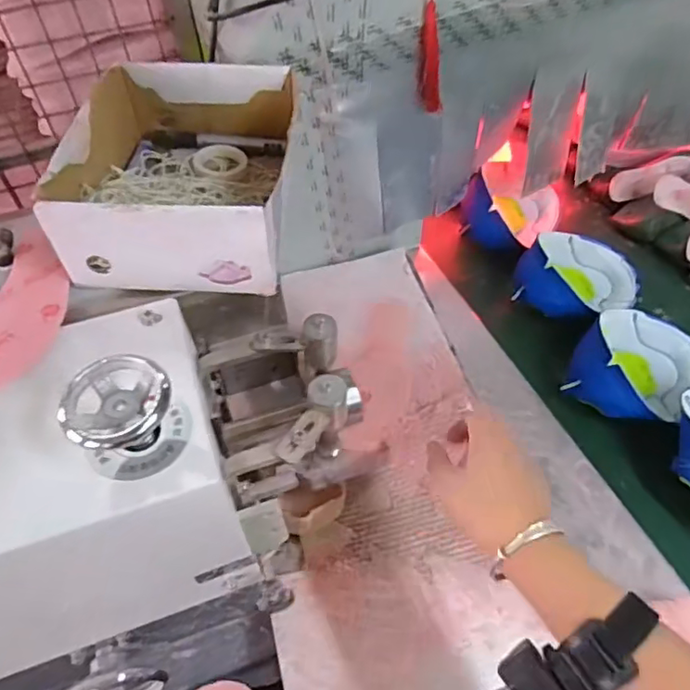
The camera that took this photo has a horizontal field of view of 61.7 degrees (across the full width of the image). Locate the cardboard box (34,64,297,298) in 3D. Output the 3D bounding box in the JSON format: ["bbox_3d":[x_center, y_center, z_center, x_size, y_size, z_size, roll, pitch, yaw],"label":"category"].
[{"bbox_3d":[-0.141,-0.168,0.522,0.173,0.094,0.246,1,57,0],"label":"cardboard box"}]

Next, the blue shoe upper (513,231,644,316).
[{"bbox_3d":[0.340,-0.100,0.829,0.166,0.065,0.168,29,61,17],"label":"blue shoe upper"}]

